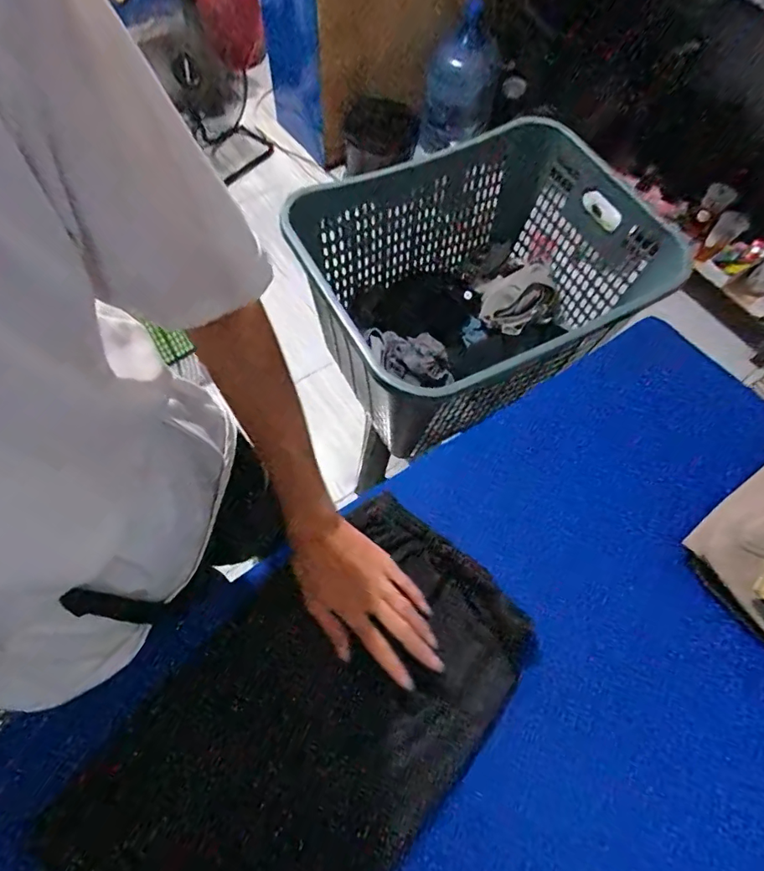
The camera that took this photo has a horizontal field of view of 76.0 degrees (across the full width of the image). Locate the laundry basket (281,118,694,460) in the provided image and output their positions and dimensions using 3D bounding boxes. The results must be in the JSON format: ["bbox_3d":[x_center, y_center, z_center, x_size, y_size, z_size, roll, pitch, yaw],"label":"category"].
[{"bbox_3d":[0.155,-0.284,0.924,0.502,0.326,0.471,-30,70,-16],"label":"laundry basket"}]

